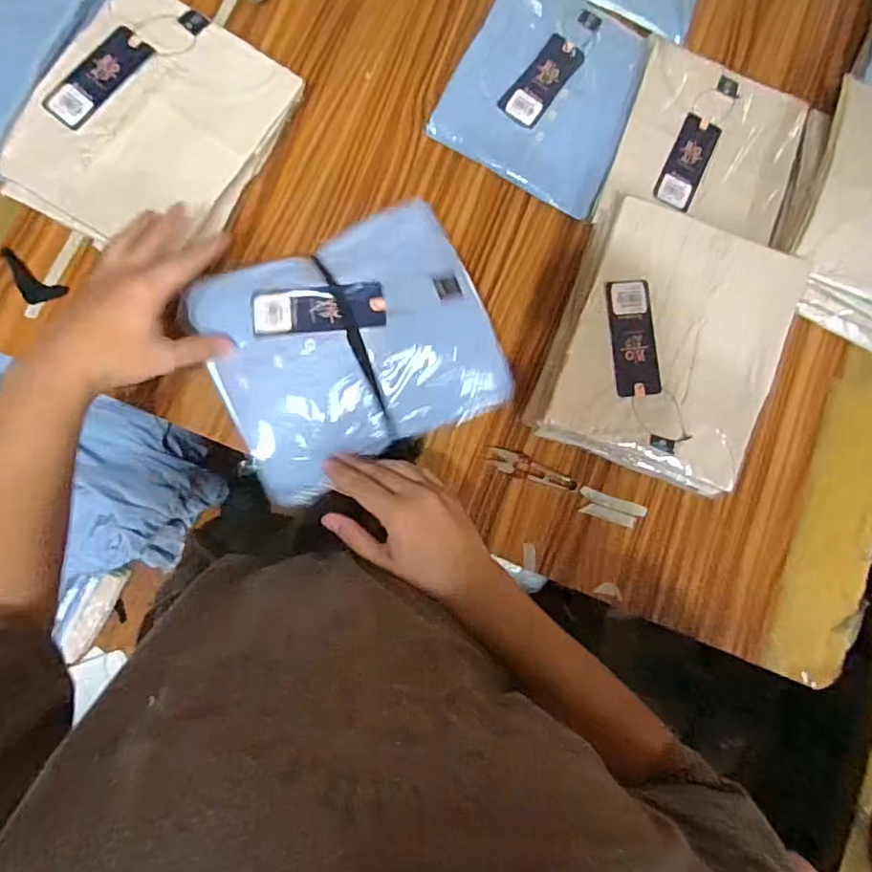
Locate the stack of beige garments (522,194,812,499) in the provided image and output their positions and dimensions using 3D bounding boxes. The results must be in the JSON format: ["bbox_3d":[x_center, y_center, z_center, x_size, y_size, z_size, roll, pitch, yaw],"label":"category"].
[{"bbox_3d":[0.244,-0.092,0.612,0.215,0.086,0.260,21,83,-3],"label":"stack of beige garments"}]

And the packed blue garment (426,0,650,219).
[{"bbox_3d":[0.132,-0.404,0.661,0.207,0.029,0.234,28,82,-2],"label":"packed blue garment"}]

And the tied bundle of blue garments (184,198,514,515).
[{"bbox_3d":[-0.078,-0.084,0.541,0.250,0.054,0.212,-25,87,-8],"label":"tied bundle of blue garments"}]

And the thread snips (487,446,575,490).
[{"bbox_3d":[0.107,0.039,0.623,0.101,0.004,0.026,26,82,-2],"label":"thread snips"}]

